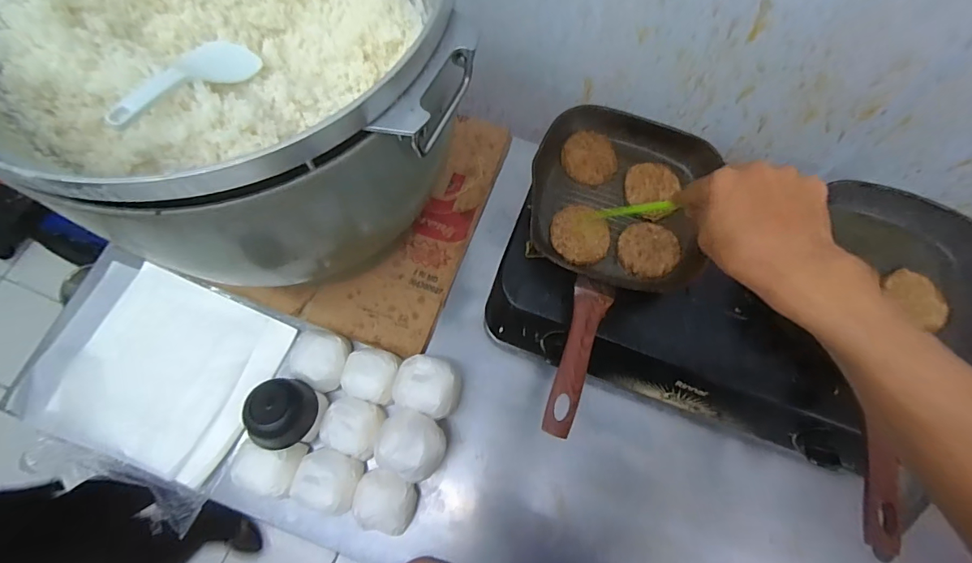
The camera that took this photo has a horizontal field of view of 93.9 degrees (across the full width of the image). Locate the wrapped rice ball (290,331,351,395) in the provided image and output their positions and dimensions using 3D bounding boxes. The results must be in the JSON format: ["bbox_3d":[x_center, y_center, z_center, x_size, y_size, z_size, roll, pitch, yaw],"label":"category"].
[{"bbox_3d":[-0.239,0.112,0.652,0.086,0.040,0.083,0,72,-1],"label":"wrapped rice ball"}]

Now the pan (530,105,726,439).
[{"bbox_3d":[0.142,-0.027,0.566,0.222,0.041,0.413,18,73,5],"label":"pan"}]

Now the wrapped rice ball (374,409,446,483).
[{"bbox_3d":[-0.094,0.206,0.576,0.083,0.058,0.077,20,73,5],"label":"wrapped rice ball"}]

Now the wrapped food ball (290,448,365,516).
[{"bbox_3d":[-0.206,0.263,0.597,0.083,0.049,0.075,24,73,6],"label":"wrapped food ball"}]

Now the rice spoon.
[{"bbox_3d":[-0.315,-0.210,0.470,0.060,0.023,0.185,18,44,5],"label":"rice spoon"}]

